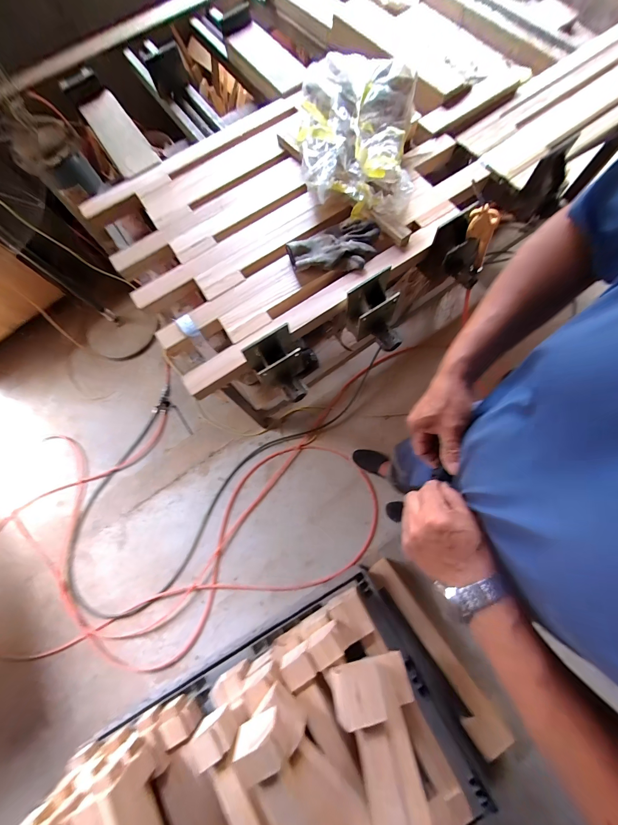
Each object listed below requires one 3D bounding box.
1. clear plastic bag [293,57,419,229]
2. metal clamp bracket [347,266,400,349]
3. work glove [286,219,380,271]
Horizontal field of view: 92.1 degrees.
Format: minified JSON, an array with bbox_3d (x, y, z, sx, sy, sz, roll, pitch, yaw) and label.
[{"bbox_3d":[0.108,-0.582,0.646,0.247,0.143,0.308,-2,75,5],"label":"clear plastic bag"},{"bbox_3d":[0.158,-0.212,0.644,0.123,0.109,0.126,-37,75,-5],"label":"metal clamp bracket"},{"bbox_3d":[0.054,-0.368,0.660,0.201,0.031,0.111,-4,75,4],"label":"work glove"}]

